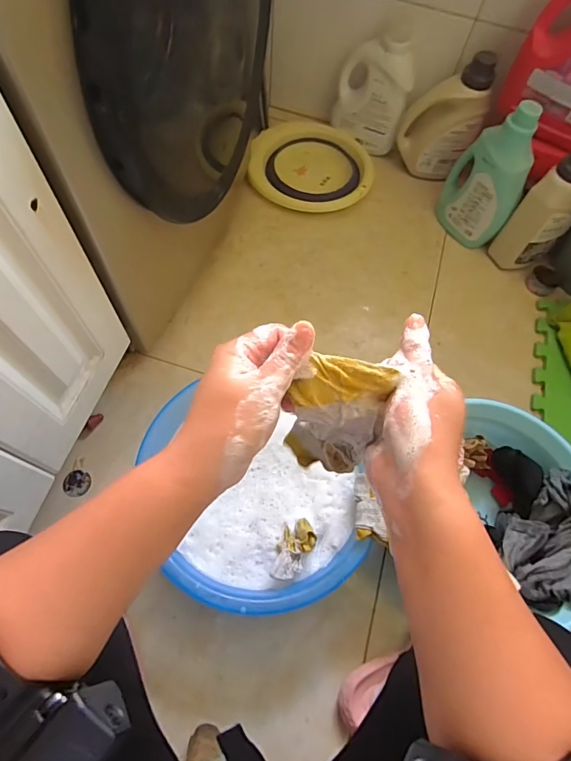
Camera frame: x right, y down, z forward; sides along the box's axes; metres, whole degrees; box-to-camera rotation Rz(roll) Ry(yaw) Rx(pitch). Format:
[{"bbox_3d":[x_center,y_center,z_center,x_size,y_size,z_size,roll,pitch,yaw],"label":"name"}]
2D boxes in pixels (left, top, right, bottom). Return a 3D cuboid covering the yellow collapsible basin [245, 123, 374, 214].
[{"bbox_3d":[0.066,-0.538,1.056,0.301,0.038,0.262,6,74,1],"label":"yellow collapsible basin"}]

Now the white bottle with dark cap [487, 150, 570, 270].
[{"bbox_3d":[0.559,-0.353,0.903,0.108,0.262,0.098,-36,74,-18],"label":"white bottle with dark cap"}]

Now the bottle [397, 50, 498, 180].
[{"bbox_3d":[0.377,-0.623,1.008,0.177,0.255,0.100,25,66,6],"label":"bottle"}]

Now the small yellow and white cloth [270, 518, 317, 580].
[{"bbox_3d":[0.013,0.248,0.614,0.048,0.036,0.086,19,66,4],"label":"small yellow and white cloth"}]

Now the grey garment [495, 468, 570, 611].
[{"bbox_3d":[0.410,0.241,0.655,0.112,0.116,0.213,20,66,4],"label":"grey garment"}]

